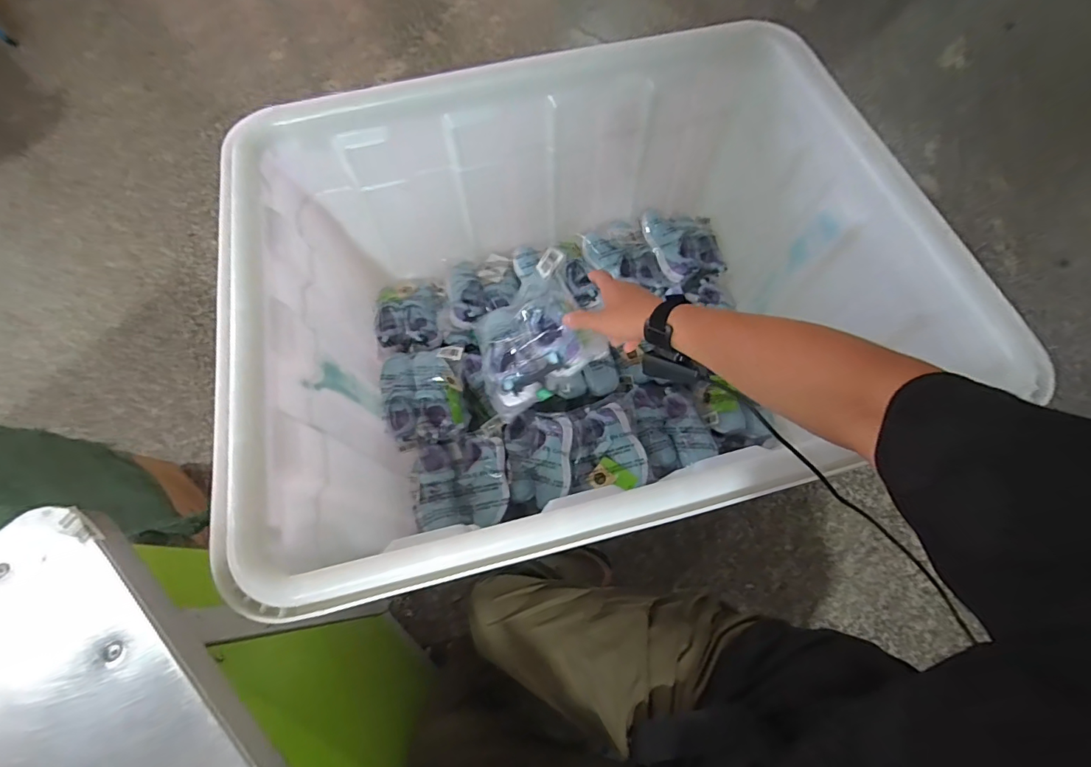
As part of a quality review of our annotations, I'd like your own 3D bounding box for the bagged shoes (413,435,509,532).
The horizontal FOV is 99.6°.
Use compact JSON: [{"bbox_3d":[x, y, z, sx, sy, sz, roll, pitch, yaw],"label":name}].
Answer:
[{"bbox_3d":[-0.172,0.198,0.909,0.194,0.065,0.184,-3,67,-1],"label":"bagged shoes"}]

